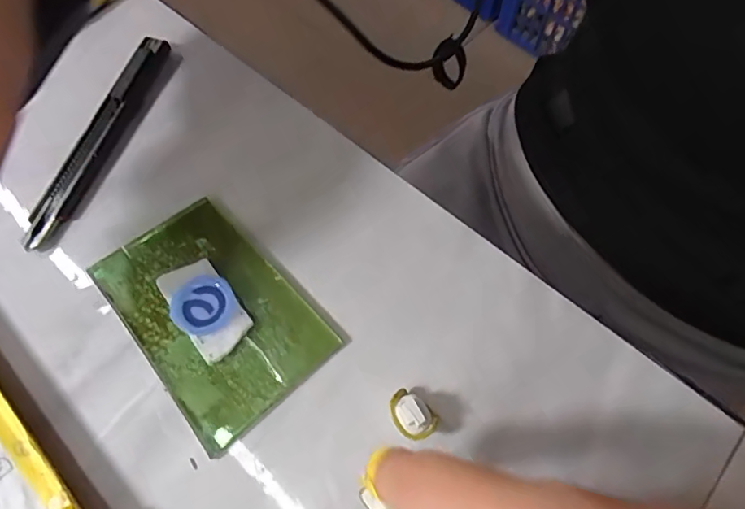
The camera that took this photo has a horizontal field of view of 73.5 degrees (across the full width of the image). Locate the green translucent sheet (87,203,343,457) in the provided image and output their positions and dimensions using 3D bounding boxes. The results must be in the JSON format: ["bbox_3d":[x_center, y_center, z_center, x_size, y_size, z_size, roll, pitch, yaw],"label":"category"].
[{"bbox_3d":[-0.073,0.025,0.223,0.067,0.006,0.103,-41,72,-17],"label":"green translucent sheet"}]

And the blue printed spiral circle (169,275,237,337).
[{"bbox_3d":[-0.074,0.023,0.219,0.027,0.005,0.025,0,66,0],"label":"blue printed spiral circle"}]

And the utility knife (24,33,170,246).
[{"bbox_3d":[-0.141,-0.062,0.258,0.015,0.012,0.130,17,67,7],"label":"utility knife"}]

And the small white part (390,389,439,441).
[{"bbox_3d":[0.015,0.065,0.199,0.014,0.017,0.020,-42,73,-17],"label":"small white part"}]

